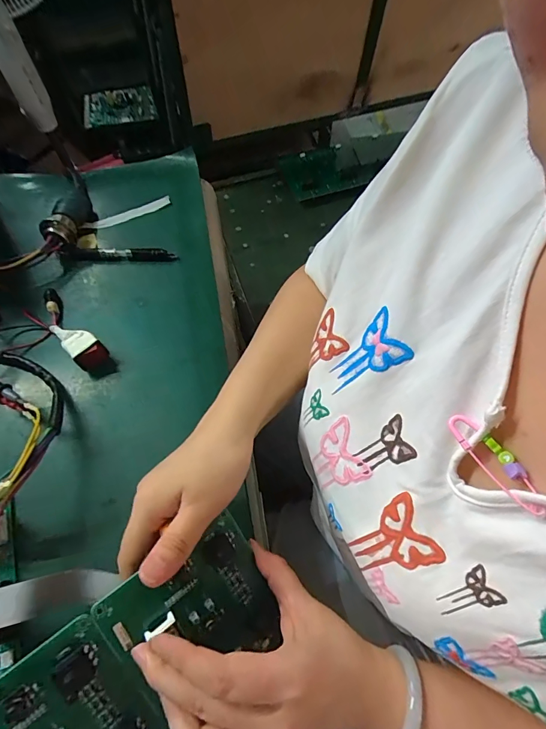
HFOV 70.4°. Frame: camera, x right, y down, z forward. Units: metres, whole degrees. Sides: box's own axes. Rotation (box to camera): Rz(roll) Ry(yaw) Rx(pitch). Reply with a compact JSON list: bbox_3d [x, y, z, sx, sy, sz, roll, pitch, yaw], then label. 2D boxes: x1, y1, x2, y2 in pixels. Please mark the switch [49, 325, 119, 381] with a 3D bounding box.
[{"bbox_3d":[-0.205,-0.021,0.416,0.031,0.030,0.083,-41,69,-18],"label":"switch"}]

